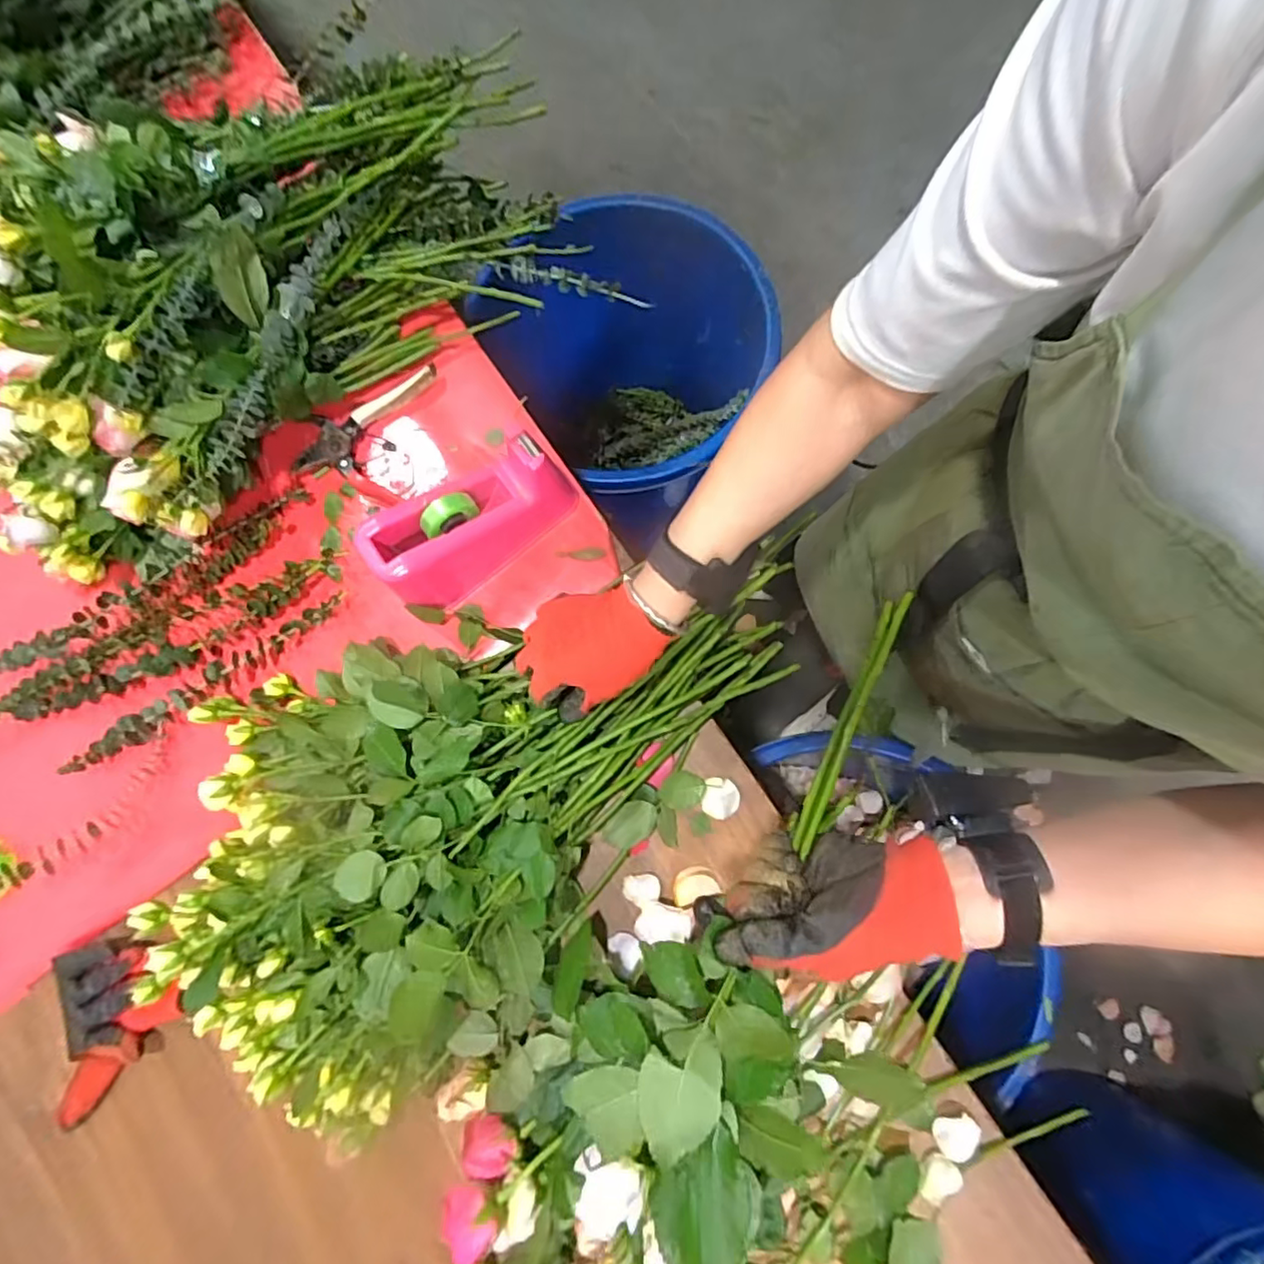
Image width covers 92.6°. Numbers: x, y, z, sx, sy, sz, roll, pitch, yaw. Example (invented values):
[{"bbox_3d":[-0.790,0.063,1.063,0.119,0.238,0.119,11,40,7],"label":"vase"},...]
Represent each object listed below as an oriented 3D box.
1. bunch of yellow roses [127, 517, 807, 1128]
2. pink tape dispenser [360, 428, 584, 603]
[{"bbox_3d":[-0.096,0.148,0.533,0.566,0.119,0.360,-19,78,-3],"label":"bunch of yellow roses"},{"bbox_3d":[-0.153,-0.106,0.585,0.190,0.103,0.073,-37,80,-4],"label":"pink tape dispenser"}]

